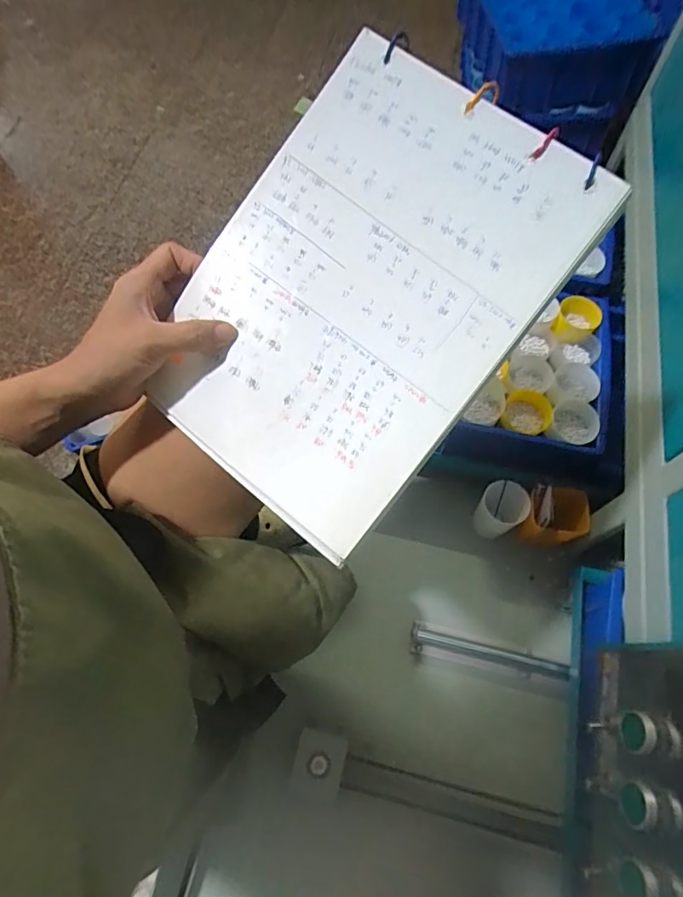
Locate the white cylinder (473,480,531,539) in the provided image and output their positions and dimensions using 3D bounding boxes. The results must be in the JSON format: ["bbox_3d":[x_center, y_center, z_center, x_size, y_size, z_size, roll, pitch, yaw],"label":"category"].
[{"bbox_3d":[0.232,0.095,0.741,0.061,0.115,0.064,0,64,0],"label":"white cylinder"}]

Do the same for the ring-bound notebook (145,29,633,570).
[{"bbox_3d":[0.008,-0.096,0.329,0.201,0.016,0.285,39,98,7],"label":"ring-bound notebook"}]

